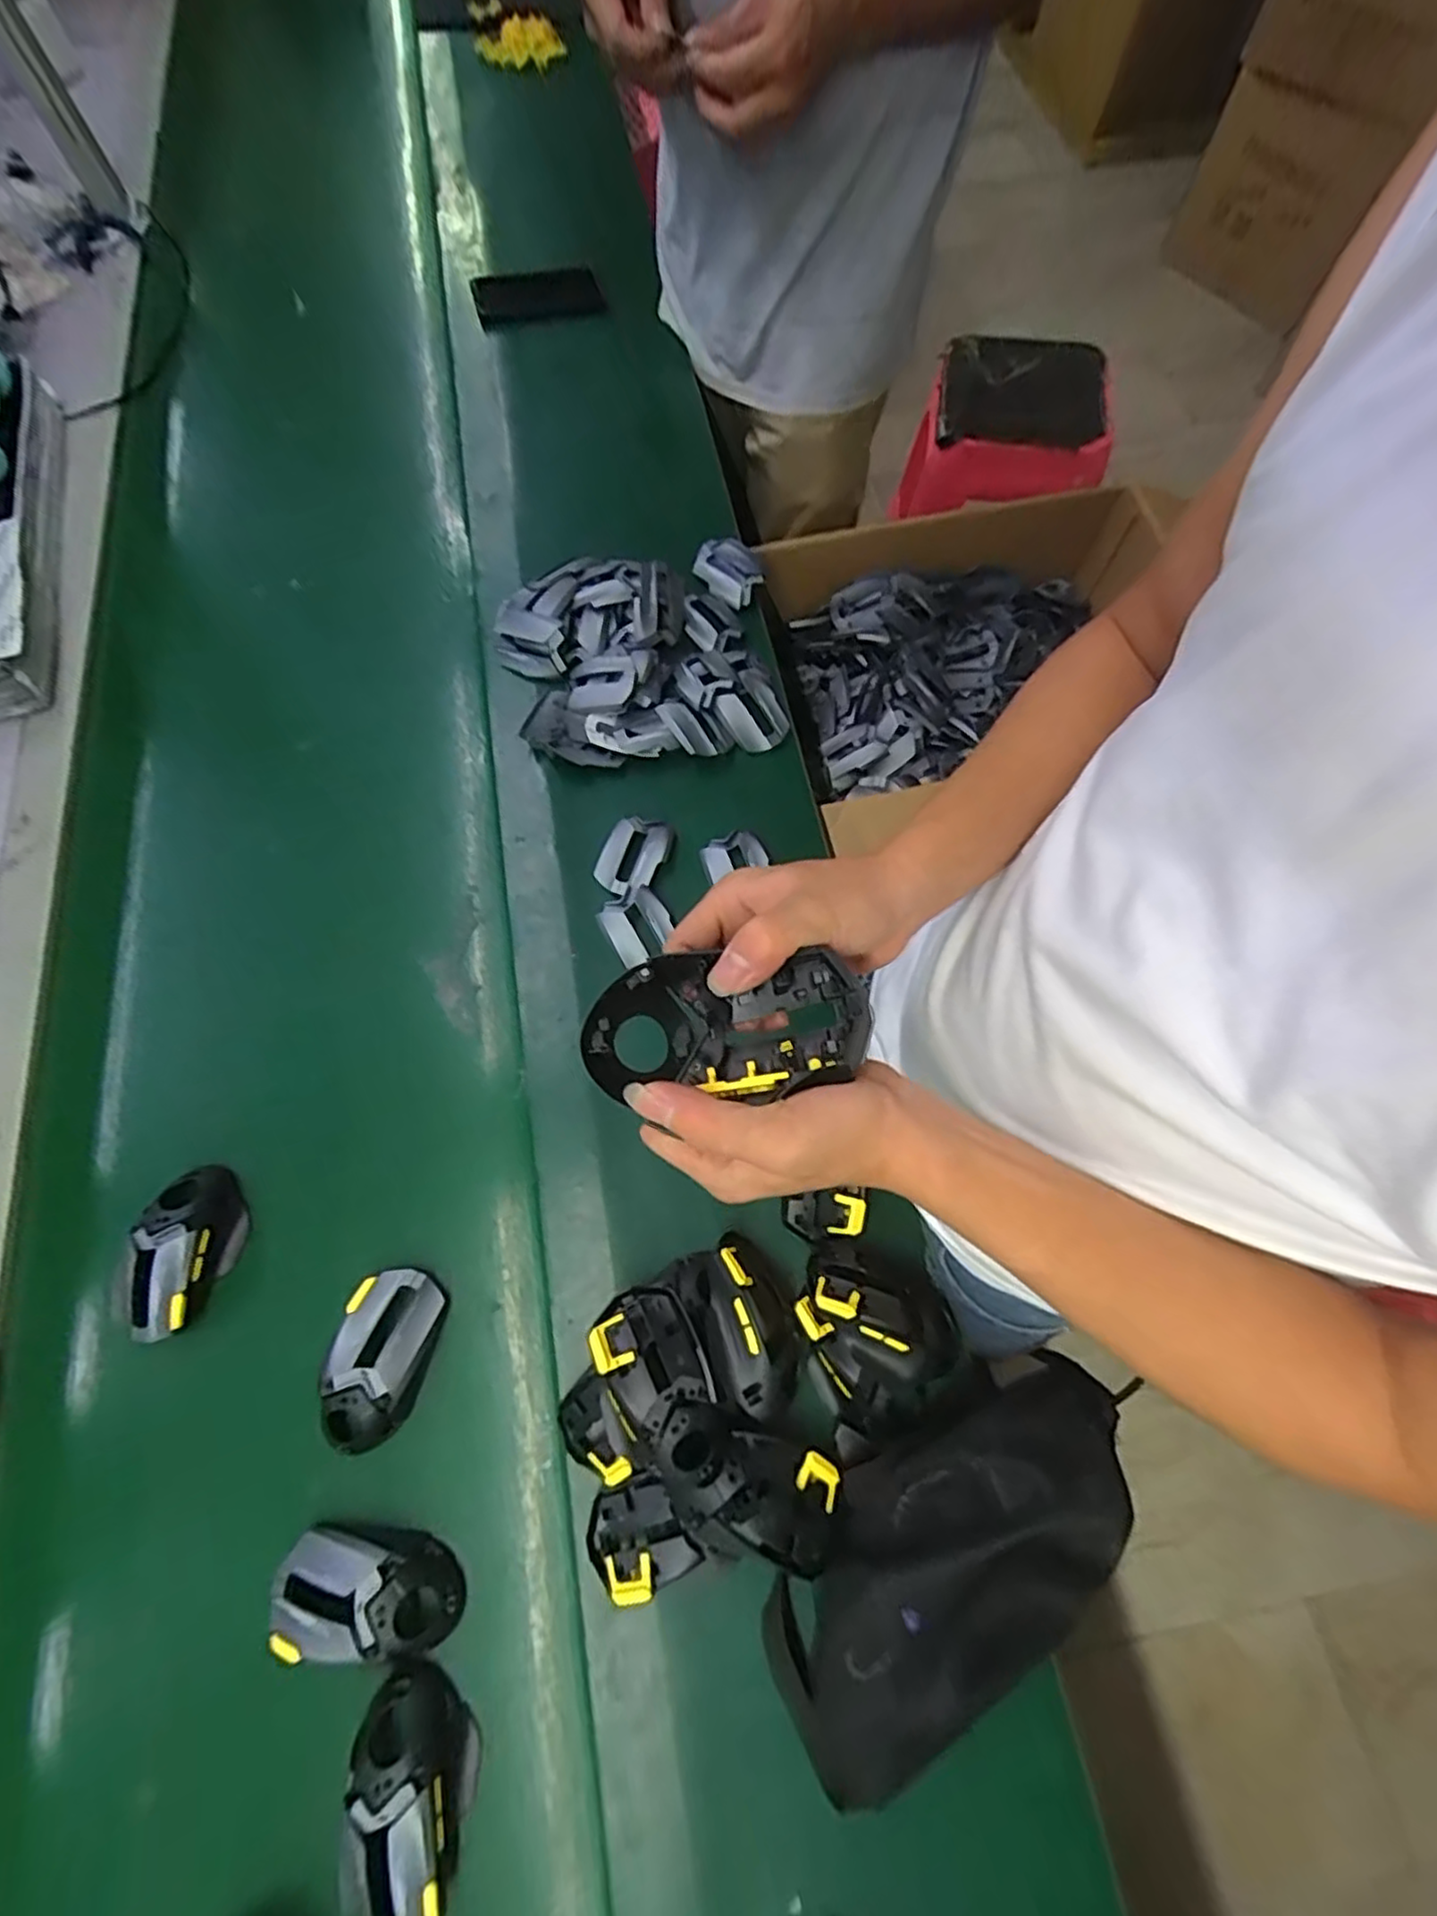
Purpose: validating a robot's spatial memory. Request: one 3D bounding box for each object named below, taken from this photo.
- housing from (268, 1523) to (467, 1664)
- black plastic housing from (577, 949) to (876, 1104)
[{"bbox_3d":[-0.228,0.408,0.459,0.115,0.033,0.061,3,71,1],"label":"housing"},{"bbox_3d":[0.004,0.031,0.311,0.117,0.036,0.060,-2,70,5],"label":"black plastic housing"}]

